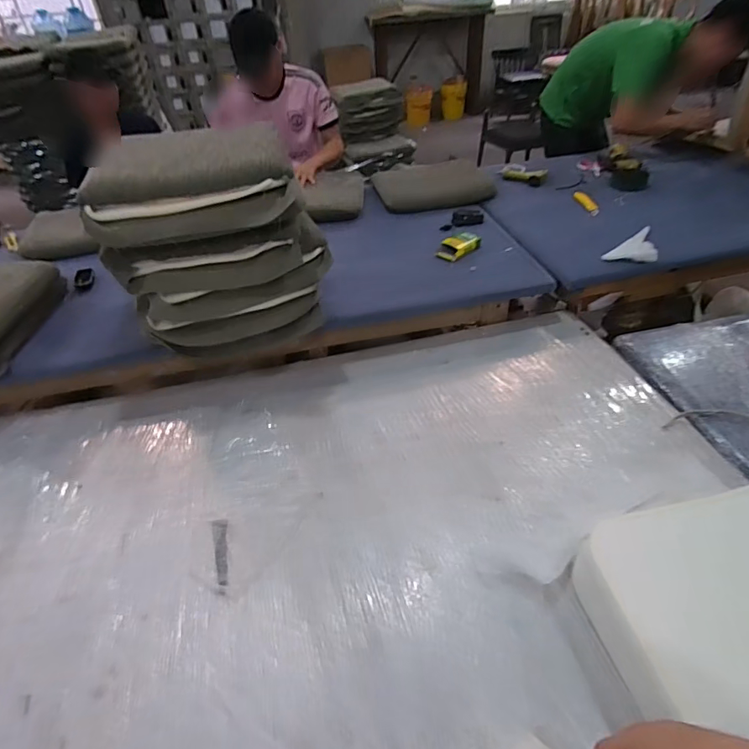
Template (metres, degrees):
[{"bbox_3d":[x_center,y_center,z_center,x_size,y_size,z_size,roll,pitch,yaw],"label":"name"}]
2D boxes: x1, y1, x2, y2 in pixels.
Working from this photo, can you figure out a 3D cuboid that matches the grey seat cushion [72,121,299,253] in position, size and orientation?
[{"bbox_3d":[-0.407,-0.440,1.083,0.434,0.148,0.305,-12,42,-7],"label":"grey seat cushion"}]

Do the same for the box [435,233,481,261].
[{"bbox_3d":[0.269,-0.414,1.524,0.139,0.047,0.082,-26,45,-22],"label":"box"}]

